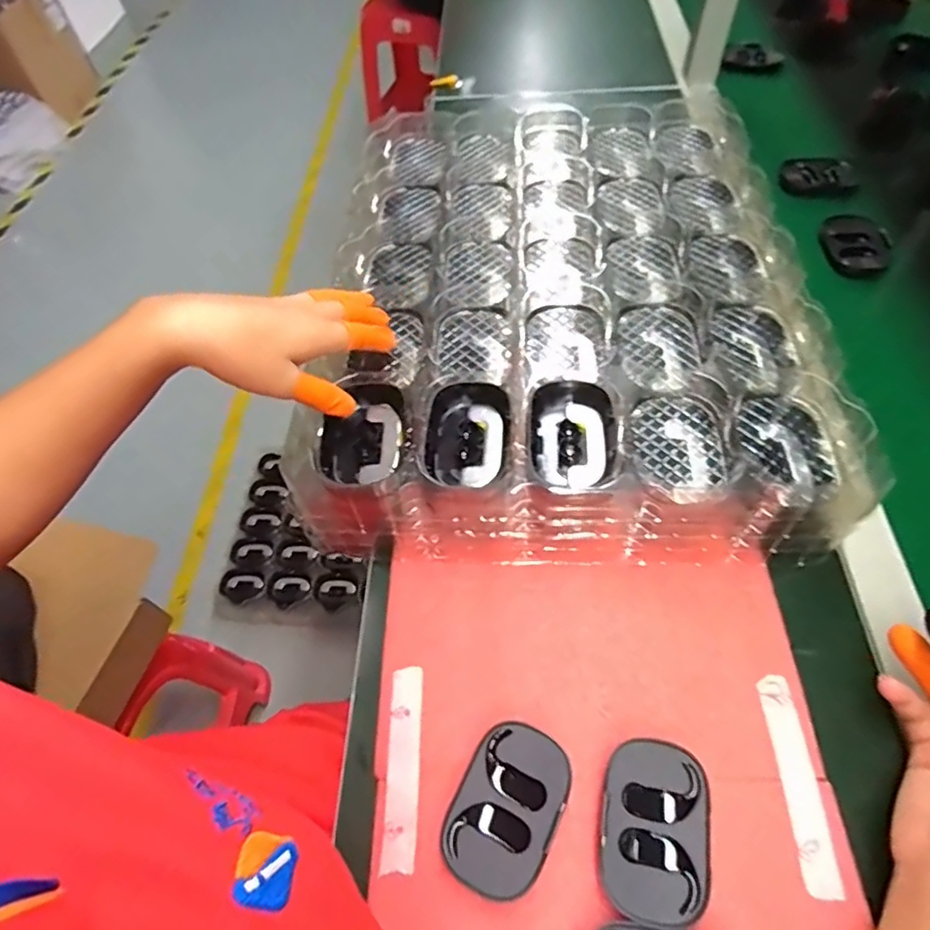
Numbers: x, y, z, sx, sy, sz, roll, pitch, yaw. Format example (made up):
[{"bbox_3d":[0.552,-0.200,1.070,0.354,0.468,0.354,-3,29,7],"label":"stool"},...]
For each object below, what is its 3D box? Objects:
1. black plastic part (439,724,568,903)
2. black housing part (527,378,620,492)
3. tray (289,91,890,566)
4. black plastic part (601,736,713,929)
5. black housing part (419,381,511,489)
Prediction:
[{"bbox_3d":[0.025,0.200,0.340,0.056,0.017,0.087,22,60,17],"label":"black plastic part"},{"bbox_3d":[0.076,-0.021,0.413,0.061,0.019,0.089,0,56,3],"label":"black housing part"},{"bbox_3d":[0.091,-0.177,0.533,0.379,0.066,0.541,3,57,2],"label":"tray"},{"bbox_3d":[0.108,0.207,0.332,0.058,0.016,0.088,10,57,10],"label":"black plastic part"},{"bbox_3d":[0.001,-0.018,0.416,0.058,0.024,0.087,3,56,5],"label":"black housing part"}]

